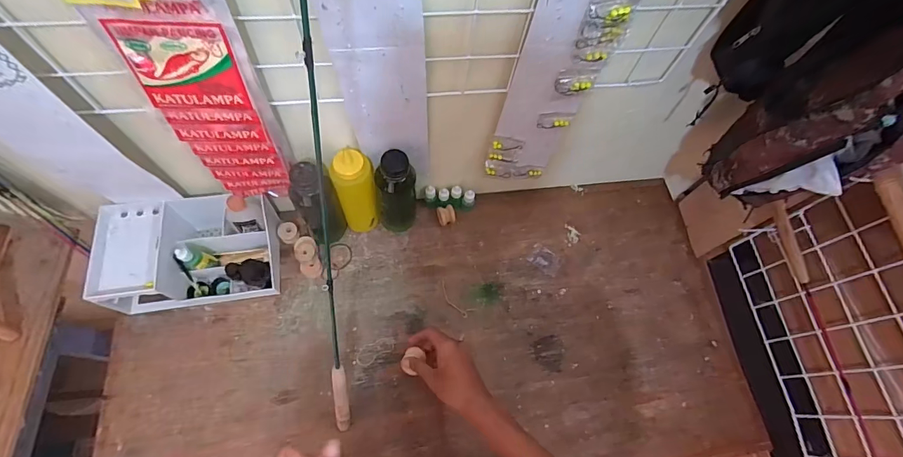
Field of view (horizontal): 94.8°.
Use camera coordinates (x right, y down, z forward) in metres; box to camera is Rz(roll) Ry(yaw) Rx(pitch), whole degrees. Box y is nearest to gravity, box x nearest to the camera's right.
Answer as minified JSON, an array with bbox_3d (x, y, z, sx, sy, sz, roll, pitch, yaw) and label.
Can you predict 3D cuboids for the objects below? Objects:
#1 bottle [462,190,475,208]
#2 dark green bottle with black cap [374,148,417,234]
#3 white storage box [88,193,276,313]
[{"bbox_3d":[0.032,-0.053,0.757,0.021,0.044,0.022,1,67,-3],"label":"bottle"},{"bbox_3d":[-0.088,-0.053,0.673,0.069,0.187,0.055,1,66,-5],"label":"dark green bottle with black cap"},{"bbox_3d":[-0.402,0.038,0.650,0.233,0.097,0.150,-4,67,-7],"label":"white storage box"}]

